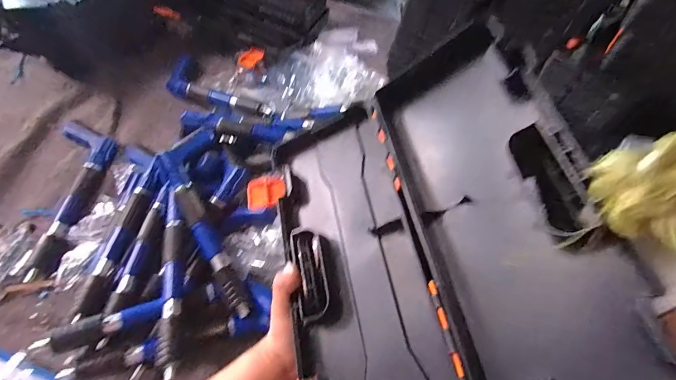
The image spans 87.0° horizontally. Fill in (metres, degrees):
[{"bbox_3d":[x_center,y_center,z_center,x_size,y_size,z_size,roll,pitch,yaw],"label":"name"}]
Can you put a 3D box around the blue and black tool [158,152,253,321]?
[{"bbox_3d":[-0.209,0.064,0.554,0.032,0.039,0.281,-27,79,-17],"label":"blue and black tool"}]

